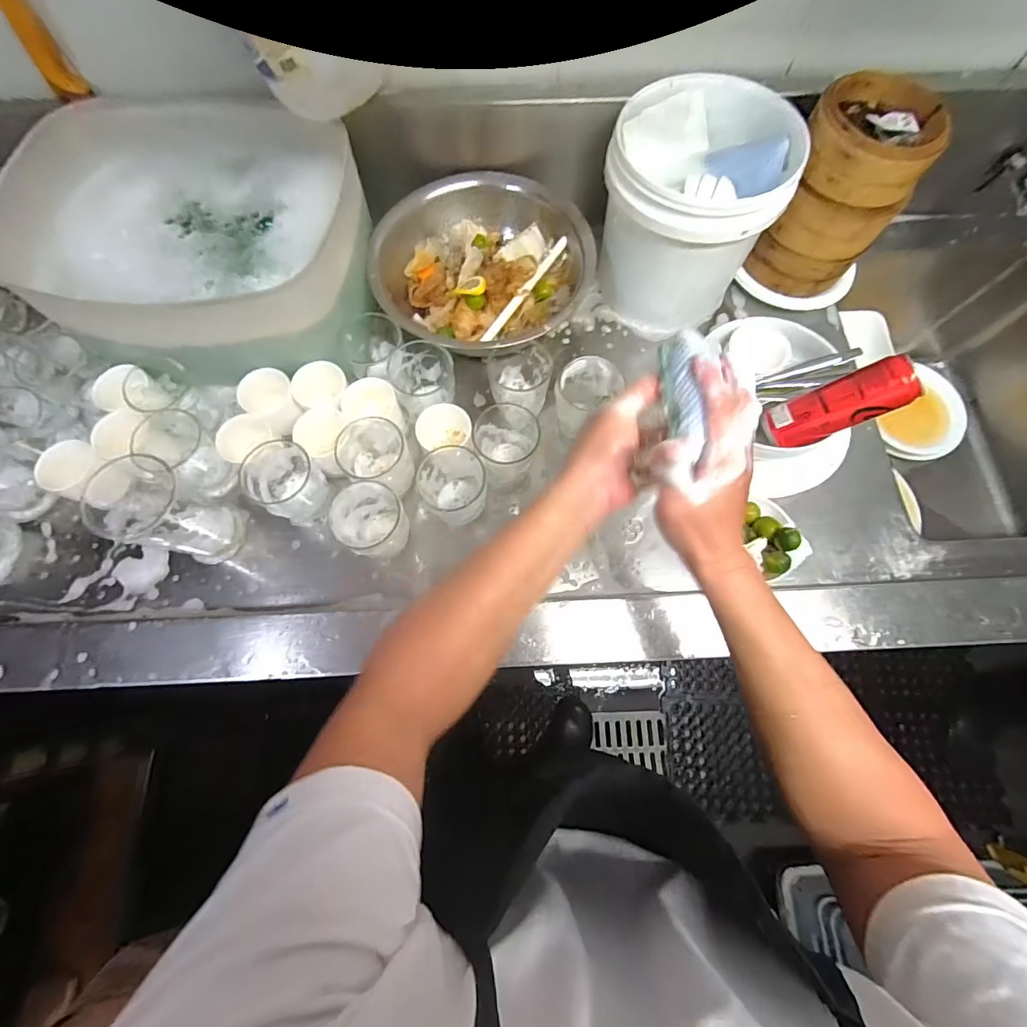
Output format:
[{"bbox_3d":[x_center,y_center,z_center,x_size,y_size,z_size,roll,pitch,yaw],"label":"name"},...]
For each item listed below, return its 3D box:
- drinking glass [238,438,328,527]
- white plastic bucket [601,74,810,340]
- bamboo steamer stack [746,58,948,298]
[{"bbox_3d":[-0.268,-0.035,0.549,0.081,0.076,0.075,0,73,0],"label":"drinking glass"},{"bbox_3d":[0.223,-0.390,0.609,0.207,0.201,0.198,0,73,0],"label":"white plastic bucket"},{"bbox_3d":[0.426,-0.421,0.606,0.152,0.186,0.154,34,76,10],"label":"bamboo steamer stack"}]

